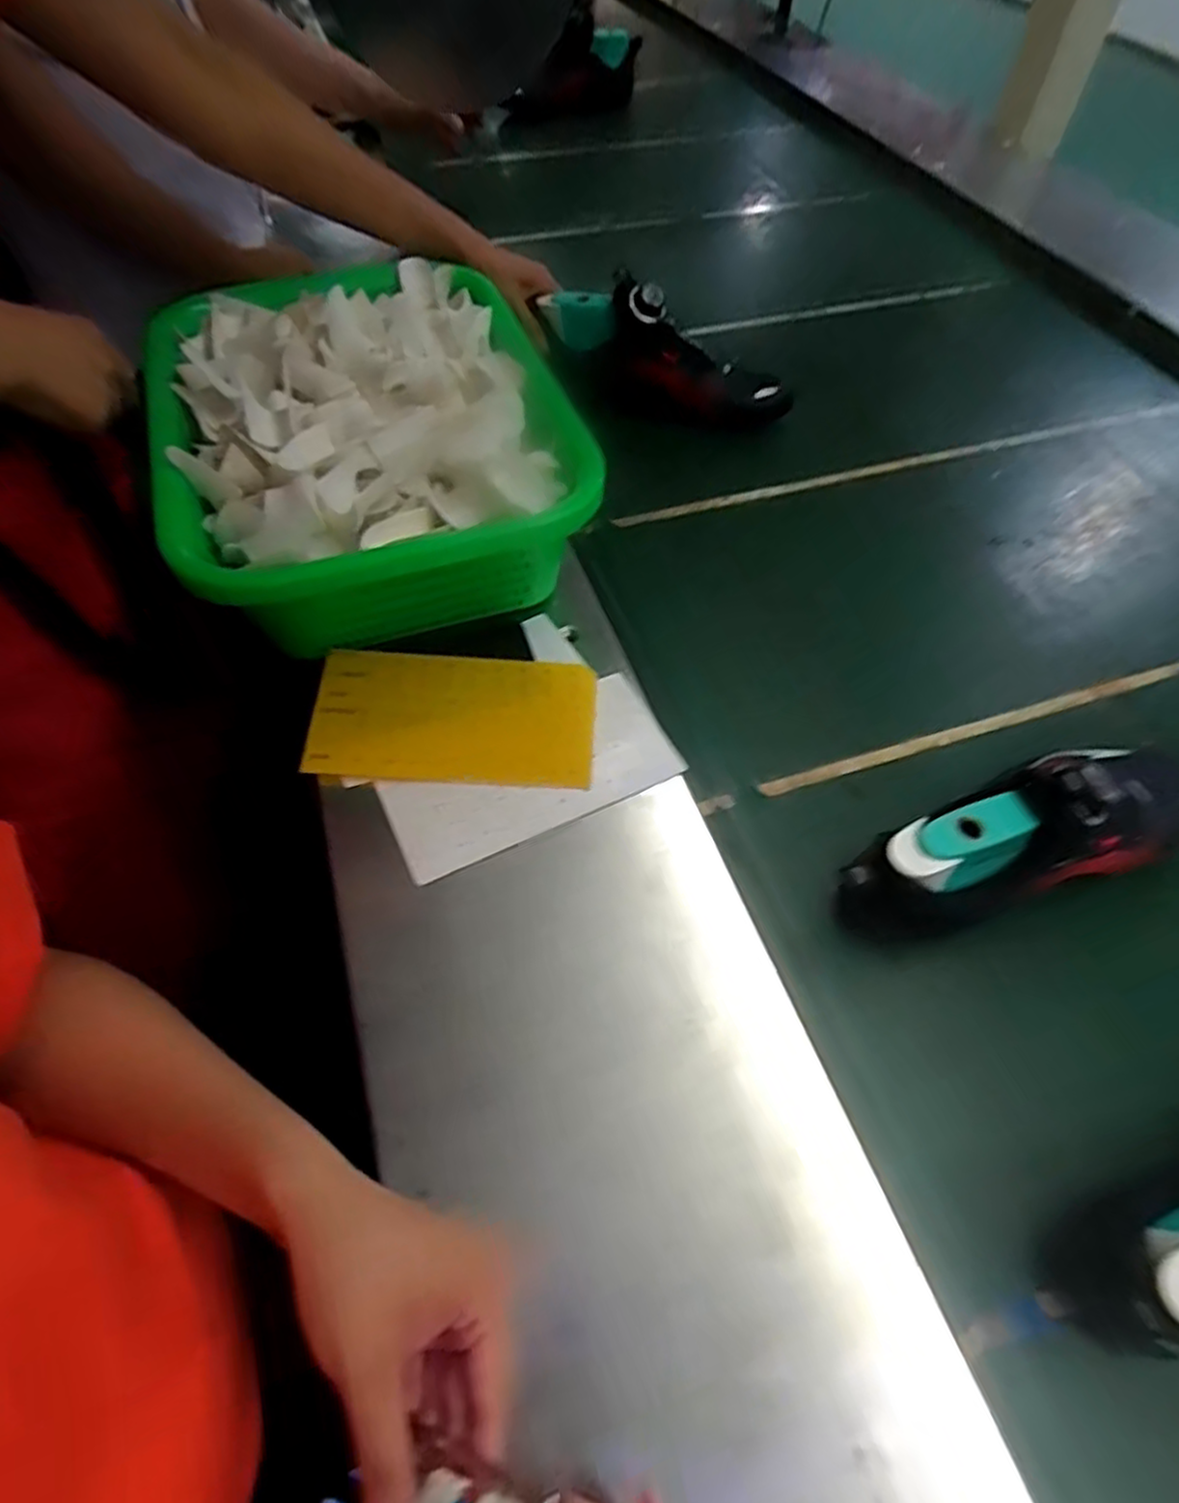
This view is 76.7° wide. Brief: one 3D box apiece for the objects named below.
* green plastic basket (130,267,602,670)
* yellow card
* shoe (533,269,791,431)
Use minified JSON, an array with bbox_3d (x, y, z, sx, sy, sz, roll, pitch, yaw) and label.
[{"bbox_3d":[-0.173,-0.247,0.601,0.279,0.127,0.392,-15,58,-12],"label":"green plastic basket"},{"bbox_3d":[-0.094,-0.024,0.522,0.189,0.007,0.097,3,67,-3],"label":"yellow card"},{"bbox_3d":[0.074,-0.415,0.773,0.275,0.105,0.079,21,57,11],"label":"shoe"}]

